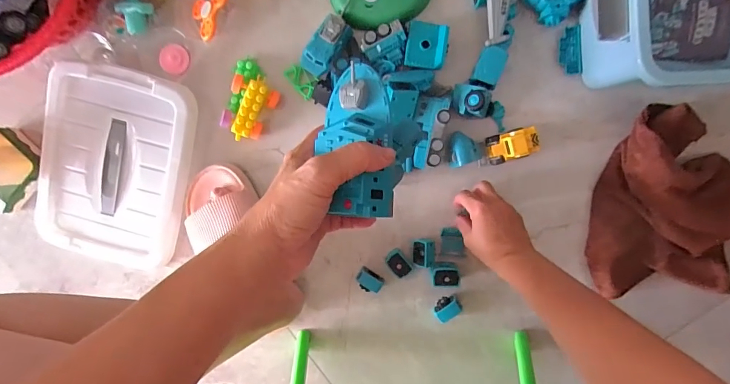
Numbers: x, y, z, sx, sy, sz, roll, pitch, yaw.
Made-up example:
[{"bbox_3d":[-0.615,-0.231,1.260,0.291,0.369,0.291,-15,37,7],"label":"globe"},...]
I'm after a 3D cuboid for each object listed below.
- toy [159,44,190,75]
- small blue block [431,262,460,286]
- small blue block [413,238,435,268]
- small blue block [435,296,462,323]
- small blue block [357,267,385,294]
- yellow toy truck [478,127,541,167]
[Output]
[{"bbox_3d":[-0.268,-0.186,0.548,0.044,0.008,0.039,29,95,0],"label":"toy"},{"bbox_3d":[0.112,0.111,0.539,0.040,0.032,0.032,-6,94,3],"label":"small blue block"},{"bbox_3d":[0.082,0.083,0.539,0.029,0.025,0.038,-2,94,3],"label":"small blue block"},{"bbox_3d":[0.115,0.161,0.548,0.036,0.027,0.025,-41,91,5],"label":"small blue block"},{"bbox_3d":[0.006,0.125,0.550,0.037,0.022,0.025,31,95,0],"label":"small blue block"},{"bbox_3d":[0.191,-0.060,0.518,0.074,0.047,0.038,-15,93,4],"label":"yellow toy truck"}]

